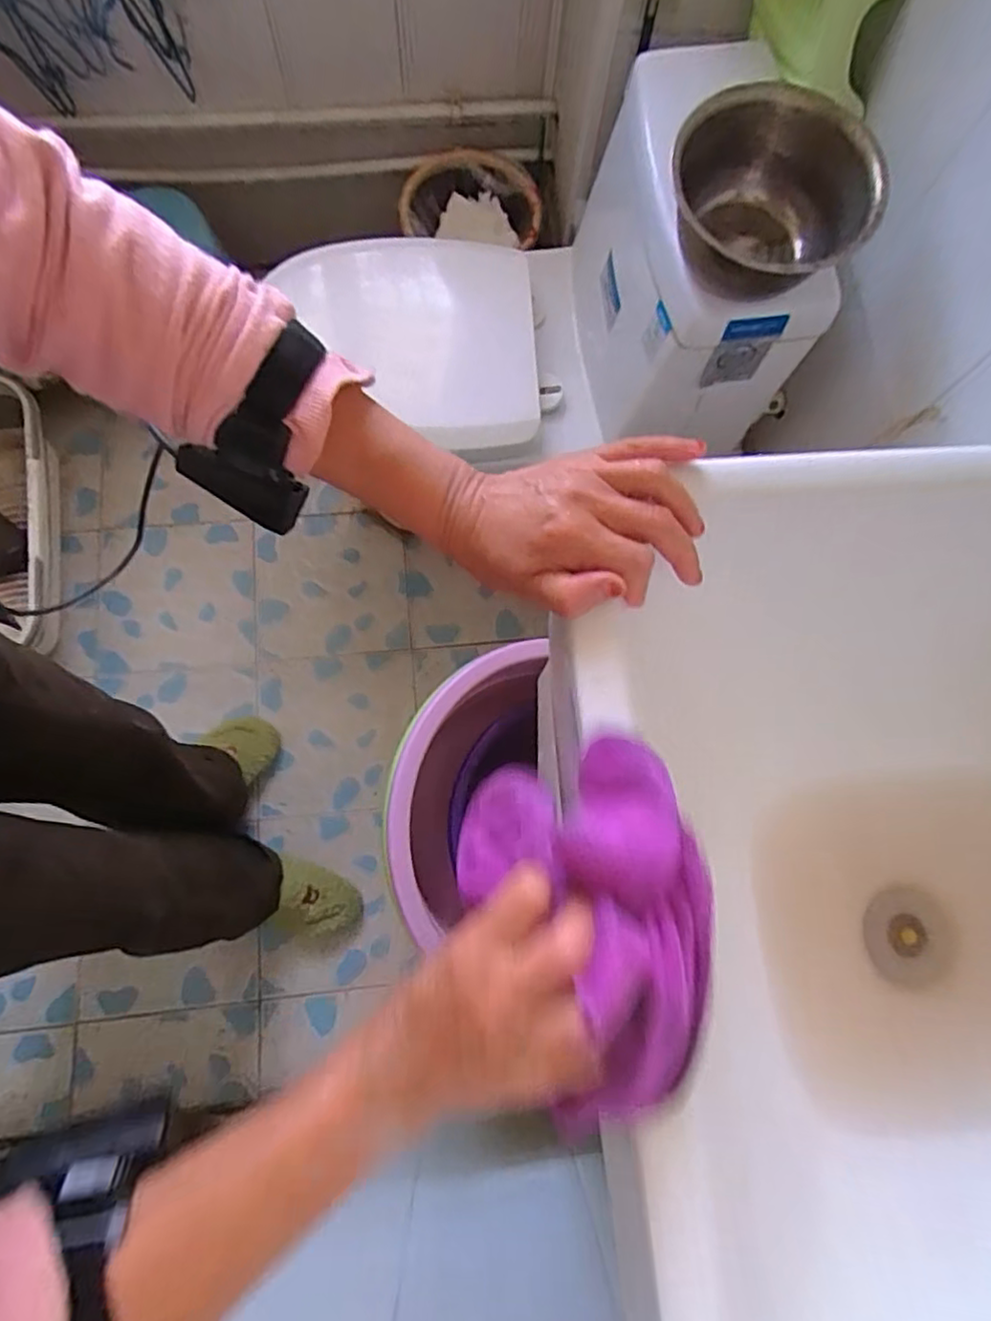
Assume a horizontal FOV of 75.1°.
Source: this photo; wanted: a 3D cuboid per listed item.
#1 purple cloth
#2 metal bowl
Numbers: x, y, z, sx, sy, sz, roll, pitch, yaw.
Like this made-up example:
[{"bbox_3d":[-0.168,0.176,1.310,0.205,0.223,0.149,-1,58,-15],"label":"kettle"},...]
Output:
[{"bbox_3d":[0.049,0.123,0.308,0.108,0.070,0.156,-18,78,-6],"label":"purple cloth"},{"bbox_3d":[0.268,-0.456,0.647,0.186,0.100,0.186,0,77,-2],"label":"metal bowl"}]

